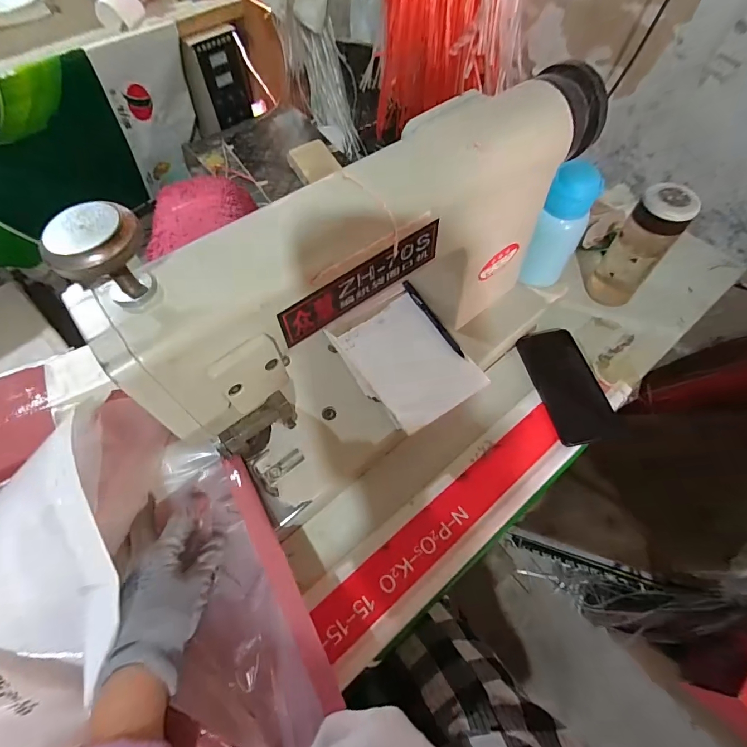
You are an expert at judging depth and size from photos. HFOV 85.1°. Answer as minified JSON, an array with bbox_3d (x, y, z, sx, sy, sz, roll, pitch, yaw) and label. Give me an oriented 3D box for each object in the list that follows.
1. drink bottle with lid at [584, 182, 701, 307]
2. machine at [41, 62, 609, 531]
[{"bbox_3d":[0.368,-0.169,0.576,0.069,0.176,0.062,35,67,19],"label":"drink bottle with lid"},{"bbox_3d":[0.026,-0.105,0.415,0.164,0.302,0.504,40,69,21],"label":"machine"}]

